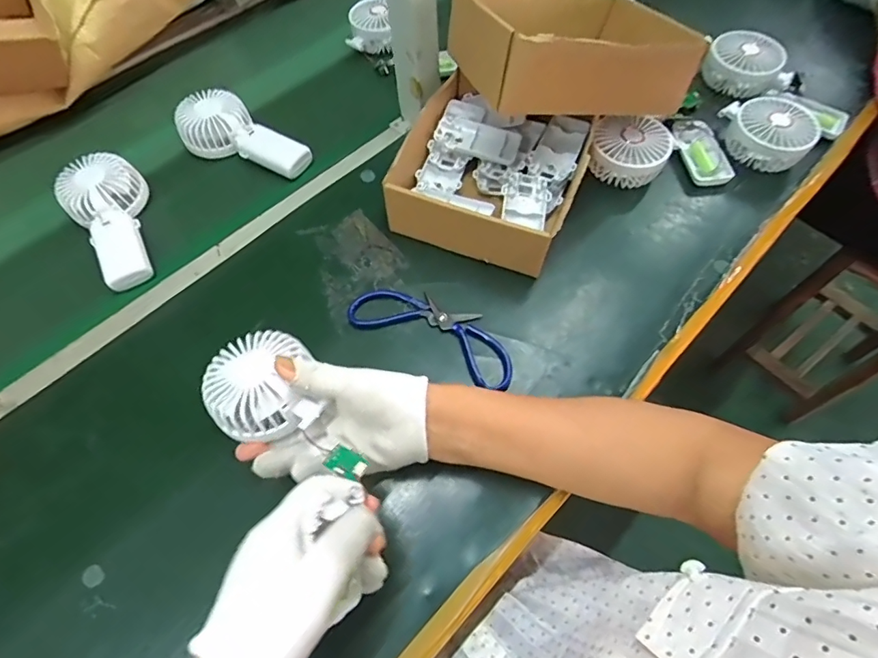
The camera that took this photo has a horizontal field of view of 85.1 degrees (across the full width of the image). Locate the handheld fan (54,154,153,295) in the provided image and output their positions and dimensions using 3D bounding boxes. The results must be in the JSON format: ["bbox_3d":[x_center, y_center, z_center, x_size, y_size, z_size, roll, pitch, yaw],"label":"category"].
[{"bbox_3d":[-0.366,-0.120,0.539,0.085,0.035,0.176,-25,75,-12],"label":"handheld fan"}]

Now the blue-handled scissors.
[{"bbox_3d":[-0.002,0.000,0.469,0.169,0.023,0.065,23,65,16],"label":"blue-handled scissors"}]

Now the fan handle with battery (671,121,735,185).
[{"bbox_3d":[0.319,-0.214,0.575,0.054,0.025,0.088,-7,60,0],"label":"fan handle with battery"}]

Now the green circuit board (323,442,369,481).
[{"bbox_3d":[-0.067,0.096,0.344,0.027,0.006,0.017,20,62,14],"label":"green circuit board"}]

